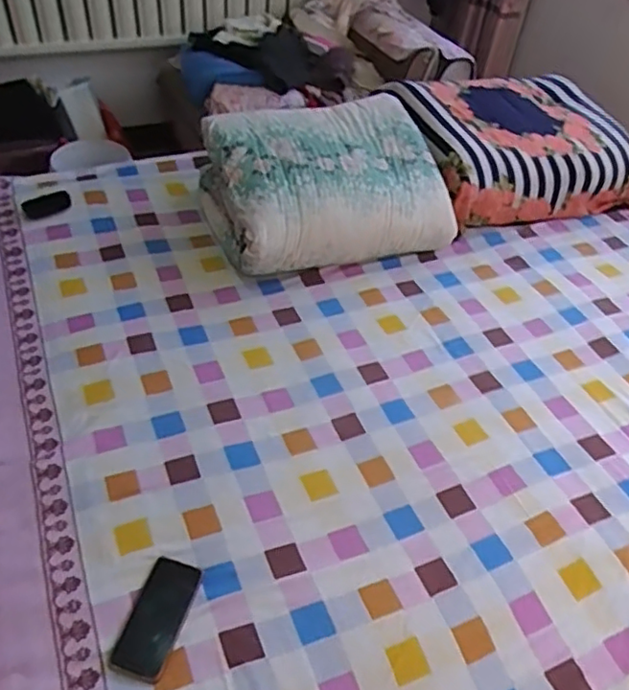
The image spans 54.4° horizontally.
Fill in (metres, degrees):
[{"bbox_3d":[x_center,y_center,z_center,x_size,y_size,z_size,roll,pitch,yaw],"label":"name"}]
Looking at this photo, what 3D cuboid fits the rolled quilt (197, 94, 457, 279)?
[{"bbox_3d":[0.028,-0.383,1.458,0.524,0.226,0.396,-14,49,-20],"label":"rolled quilt"}]

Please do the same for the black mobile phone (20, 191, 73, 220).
[{"bbox_3d":[-0.639,-0.336,1.463,0.111,0.016,0.060,-31,77,-29],"label":"black mobile phone"}]

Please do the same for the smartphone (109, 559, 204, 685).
[{"bbox_3d":[-0.227,0.394,0.890,0.079,0.006,0.164,16,46,8],"label":"smartphone"}]

